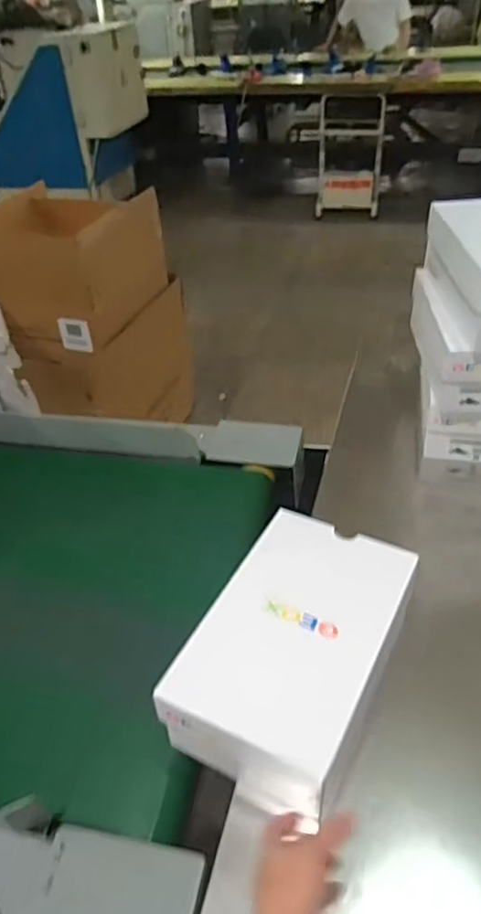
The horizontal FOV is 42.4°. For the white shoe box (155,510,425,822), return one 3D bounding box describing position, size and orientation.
[{"bbox_3d":[0.065,0.213,0.689,0.186,0.097,0.294,17,44,24],"label":"white shoe box"}]

